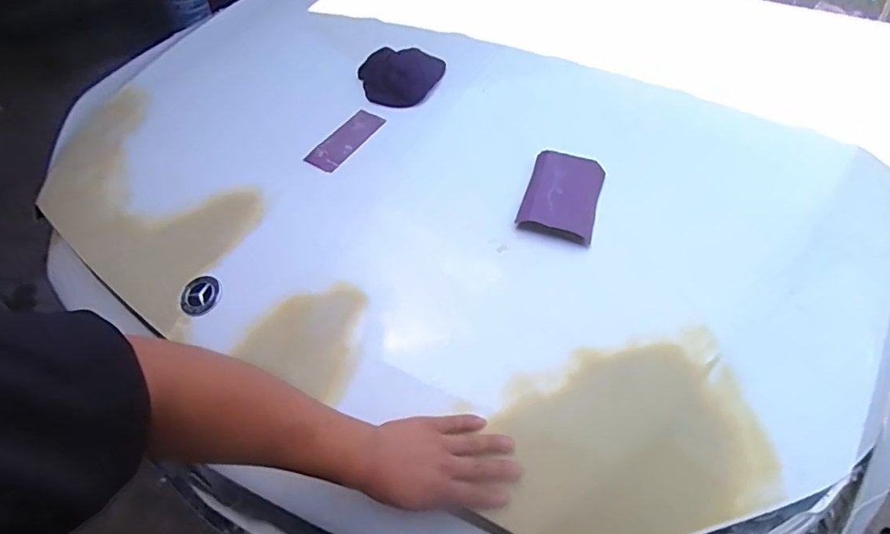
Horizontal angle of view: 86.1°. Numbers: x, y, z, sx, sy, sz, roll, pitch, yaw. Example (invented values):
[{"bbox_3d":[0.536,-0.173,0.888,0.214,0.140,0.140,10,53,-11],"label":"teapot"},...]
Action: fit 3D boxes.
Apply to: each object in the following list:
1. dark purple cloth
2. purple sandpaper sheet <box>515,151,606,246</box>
[{"bbox_3d":[-0.065,-0.327,0.818,0.148,0.051,0.113,-12,49,-12],"label":"dark purple cloth"},{"bbox_3d":[0.166,-0.105,0.668,0.098,0.018,0.128,17,66,8],"label":"purple sandpaper sheet"}]

